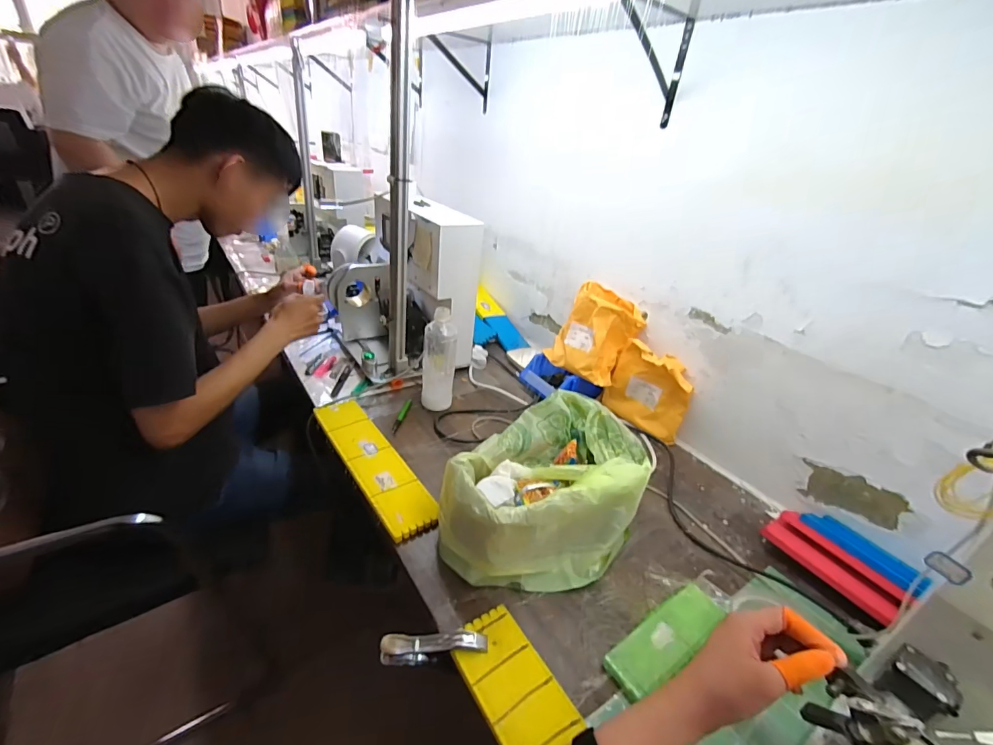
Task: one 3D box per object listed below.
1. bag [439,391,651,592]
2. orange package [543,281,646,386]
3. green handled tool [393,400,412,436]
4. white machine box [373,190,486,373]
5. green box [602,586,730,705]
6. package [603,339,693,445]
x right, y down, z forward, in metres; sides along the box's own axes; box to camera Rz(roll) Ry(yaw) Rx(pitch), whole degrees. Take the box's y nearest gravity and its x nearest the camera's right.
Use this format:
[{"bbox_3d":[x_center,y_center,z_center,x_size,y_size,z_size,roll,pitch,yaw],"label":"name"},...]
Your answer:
[{"bbox_3d":[0.077,0.173,0.634,0.222,0.128,0.307,26,34,30],"label":"bag"},{"bbox_3d":[0.211,-0.078,0.939,0.073,0.191,0.167,5,27,-46],"label":"orange package"},{"bbox_3d":[-0.186,0.085,0.857,0.012,0.009,0.119,9,29,3],"label":"green handled tool"},{"bbox_3d":[-0.172,-0.235,1.038,0.128,0.312,0.325,-10,33,-28],"label":"white machine box"},{"bbox_3d":[0.206,0.318,0.520,0.179,0.018,0.056,-14,35,-34],"label":"green box"},{"bbox_3d":[0.310,0.035,0.888,0.047,0.163,0.161,-16,36,-35],"label":"package"}]

